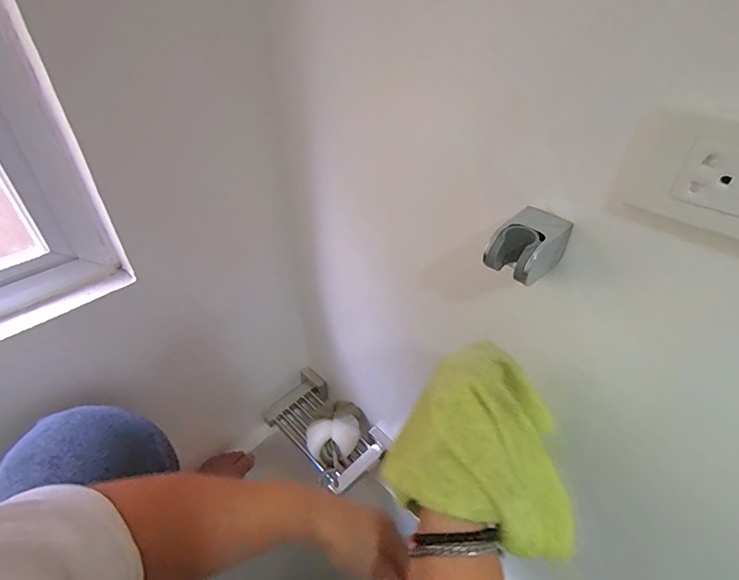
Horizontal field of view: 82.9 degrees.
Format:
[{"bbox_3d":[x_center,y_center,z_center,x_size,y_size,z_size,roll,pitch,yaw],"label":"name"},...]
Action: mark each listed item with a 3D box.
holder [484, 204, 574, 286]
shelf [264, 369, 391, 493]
[{"bbox_3d":[0.130,-0.035,0.342,0.044,0.040,0.067,33,50,30],"label":"holder"},{"bbox_3d":[-0.085,0.271,0.813,0.238,0.054,0.132,32,49,30],"label":"shelf"}]

